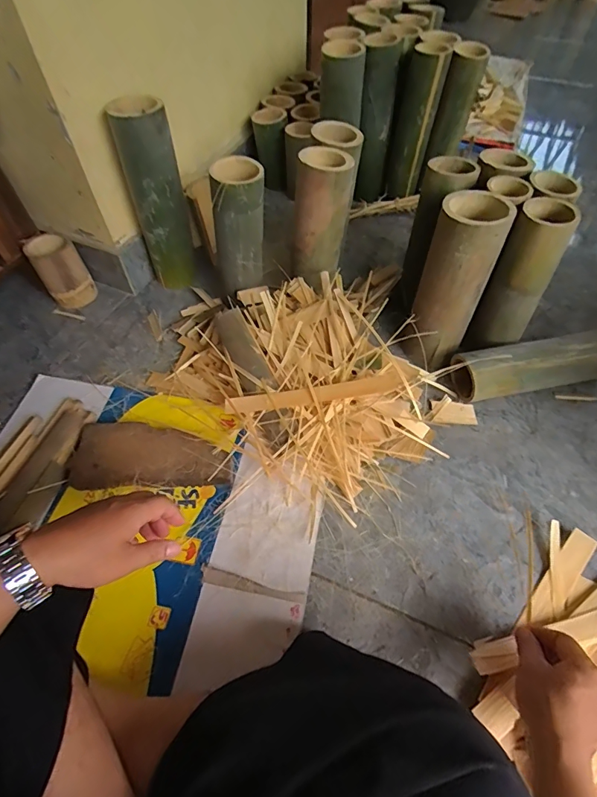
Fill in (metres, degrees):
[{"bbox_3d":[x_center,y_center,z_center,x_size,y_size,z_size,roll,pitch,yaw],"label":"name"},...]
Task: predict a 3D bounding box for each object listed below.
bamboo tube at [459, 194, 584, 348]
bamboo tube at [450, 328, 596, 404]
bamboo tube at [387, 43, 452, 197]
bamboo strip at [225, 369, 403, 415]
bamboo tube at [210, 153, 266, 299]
[{"bbox_3d":[0.354,-0.186,0.671,0.086,0.228,0.102,28,60,17],"label":"bamboo tube"},{"bbox_3d":[0.405,-0.059,0.718,0.308,0.090,0.079,-10,57,-7],"label":"bamboo tube"},{"bbox_3d":[0.259,-0.608,0.951,0.085,0.305,0.082,10,57,7],"label":"bamboo tube"},{"bbox_3d":[0.019,-0.006,0.646,0.272,0.011,0.036,-12,70,7],"label":"bamboo strip"},{"bbox_3d":[-0.105,-0.291,0.732,0.097,0.216,0.074,-10,57,-7],"label":"bamboo tube"}]

